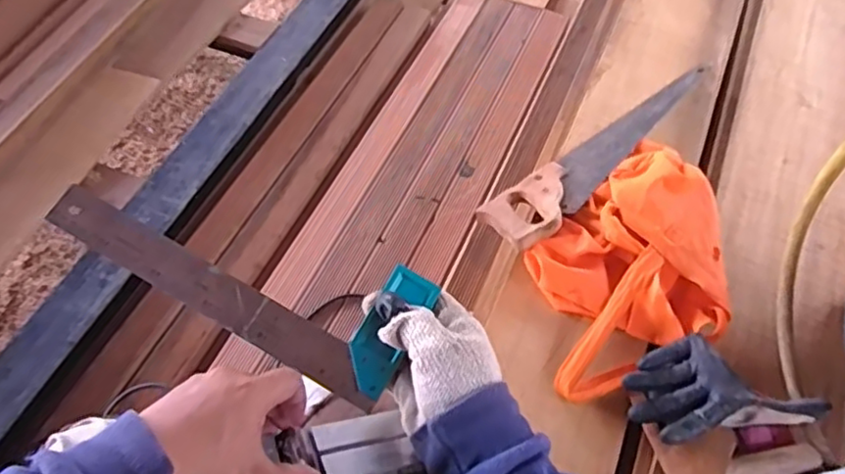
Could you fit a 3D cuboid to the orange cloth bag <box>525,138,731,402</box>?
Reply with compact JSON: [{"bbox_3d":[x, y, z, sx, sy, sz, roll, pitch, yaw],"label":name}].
[{"bbox_3d":[0.249,0.017,0.783,0.238,0.073,0.323,-6,56,-4],"label":"orange cloth bag"}]

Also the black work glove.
[{"bbox_3d":[0.305,0.155,0.676,0.166,0.055,0.111,-6,56,-4],"label":"black work glove"}]

